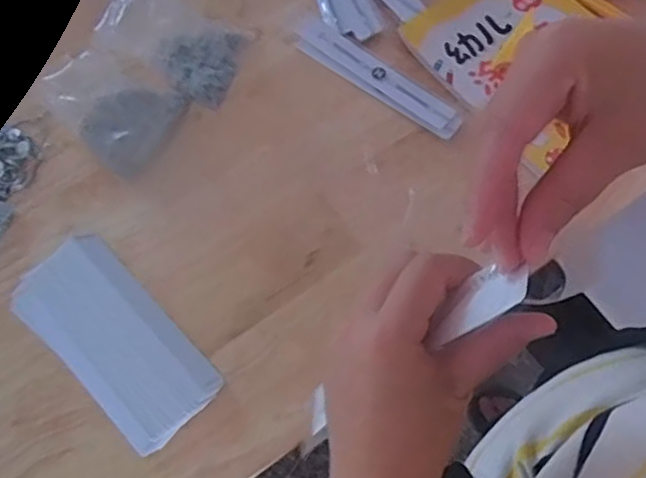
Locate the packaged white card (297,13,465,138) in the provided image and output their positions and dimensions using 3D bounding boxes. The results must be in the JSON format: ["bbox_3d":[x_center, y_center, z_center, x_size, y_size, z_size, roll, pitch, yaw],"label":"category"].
[{"bbox_3d":[0.054,-0.181,0.672,0.219,0.007,0.045,36,73,14],"label":"packaged white card"}]

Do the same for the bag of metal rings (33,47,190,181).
[{"bbox_3d":[-0.216,-0.141,0.646,0.118,0.053,0.107,33,72,13],"label":"bag of metal rings"}]

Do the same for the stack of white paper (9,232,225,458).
[{"bbox_3d":[-0.191,0.091,0.570,0.207,0.027,0.098,42,74,16],"label":"stack of white paper"}]

